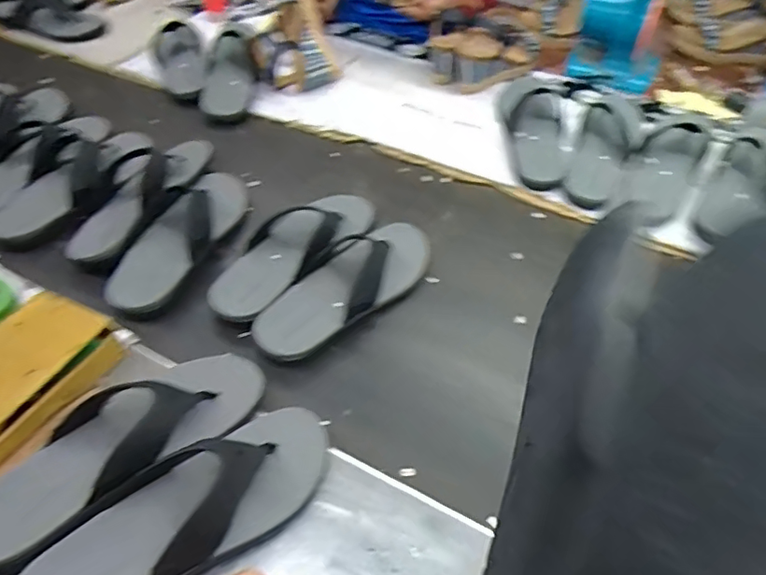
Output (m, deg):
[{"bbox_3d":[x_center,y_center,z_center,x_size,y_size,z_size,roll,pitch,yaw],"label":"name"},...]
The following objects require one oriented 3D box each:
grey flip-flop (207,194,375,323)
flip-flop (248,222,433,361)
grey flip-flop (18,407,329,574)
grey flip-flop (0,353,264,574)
[{"bbox_3d":[-0.112,-0.065,0.742,0.107,0.050,0.296,33,52,25],"label":"grey flip-flop"},{"bbox_3d":[-0.034,-0.013,0.708,0.098,0.062,0.288,32,52,24],"label":"flip-flop"},{"bbox_3d":[-0.169,0.196,0.479,0.283,0.073,0.102,-31,55,-29],"label":"grey flip-flop"},{"bbox_3d":[-0.250,0.140,0.522,0.289,0.067,0.111,-32,56,-30],"label":"grey flip-flop"}]

